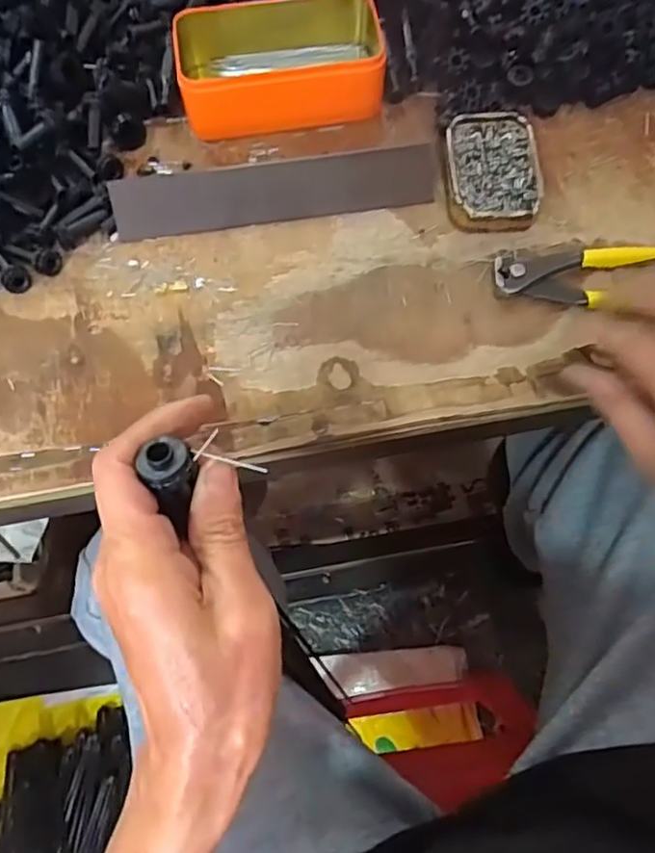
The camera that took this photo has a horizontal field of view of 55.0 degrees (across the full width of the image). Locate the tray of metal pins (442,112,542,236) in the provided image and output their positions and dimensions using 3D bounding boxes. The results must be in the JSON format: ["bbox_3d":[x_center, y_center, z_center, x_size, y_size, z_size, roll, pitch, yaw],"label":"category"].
[{"bbox_3d":[0.113,-0.176,0.438,0.060,0.022,0.089,-1,69,-1],"label":"tray of metal pins"}]

